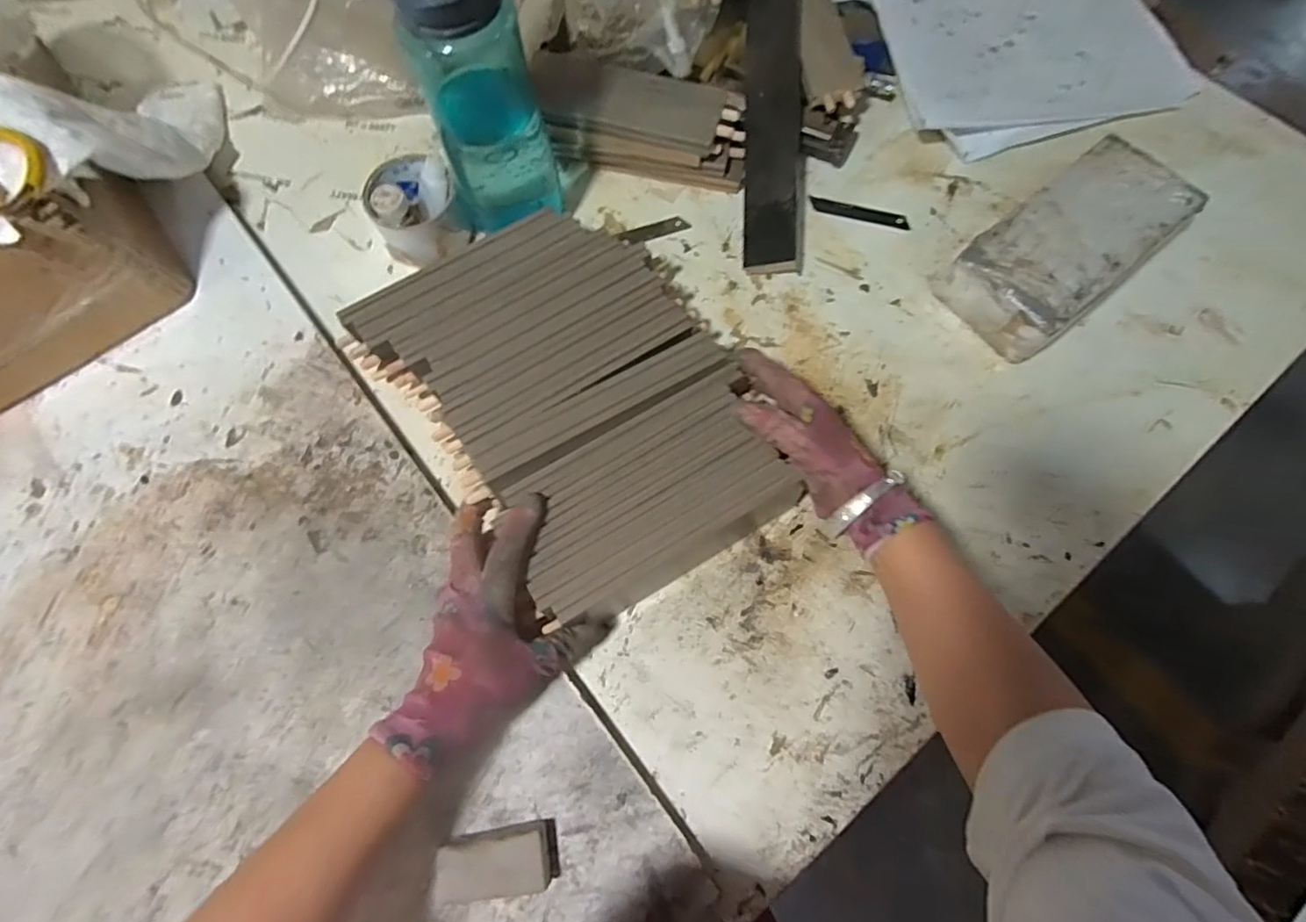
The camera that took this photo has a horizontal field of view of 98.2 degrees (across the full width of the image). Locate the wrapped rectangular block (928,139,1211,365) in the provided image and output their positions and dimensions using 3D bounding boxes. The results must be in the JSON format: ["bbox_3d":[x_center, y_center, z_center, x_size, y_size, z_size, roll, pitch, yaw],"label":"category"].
[{"bbox_3d":[0.370,-0.189,0.506,0.221,0.065,0.111,-35,77,-10],"label":"wrapped rectangular block"}]

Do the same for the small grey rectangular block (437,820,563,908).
[{"bbox_3d":[-0.104,0.265,0.373,0.079,0.028,0.037,-8,74,-2],"label":"small grey rectangular block"}]

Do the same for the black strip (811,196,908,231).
[{"bbox_3d":[0.205,-0.246,0.562,0.097,0.004,0.015,15,80,2],"label":"black strip"}]

